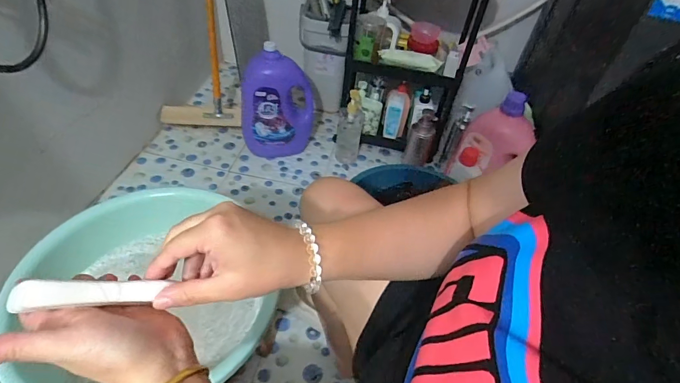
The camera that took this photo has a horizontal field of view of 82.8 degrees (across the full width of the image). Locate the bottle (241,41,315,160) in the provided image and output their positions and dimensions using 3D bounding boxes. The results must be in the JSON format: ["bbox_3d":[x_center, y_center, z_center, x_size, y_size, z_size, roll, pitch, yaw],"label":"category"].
[{"bbox_3d":[-0.201,-0.282,1.229,0.229,0.378,0.115,-6,43,-12],"label":"bottle"}]

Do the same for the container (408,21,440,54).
[{"bbox_3d":[0.267,-0.482,1.211,0.097,0.061,0.112,14,45,6],"label":"container"}]

